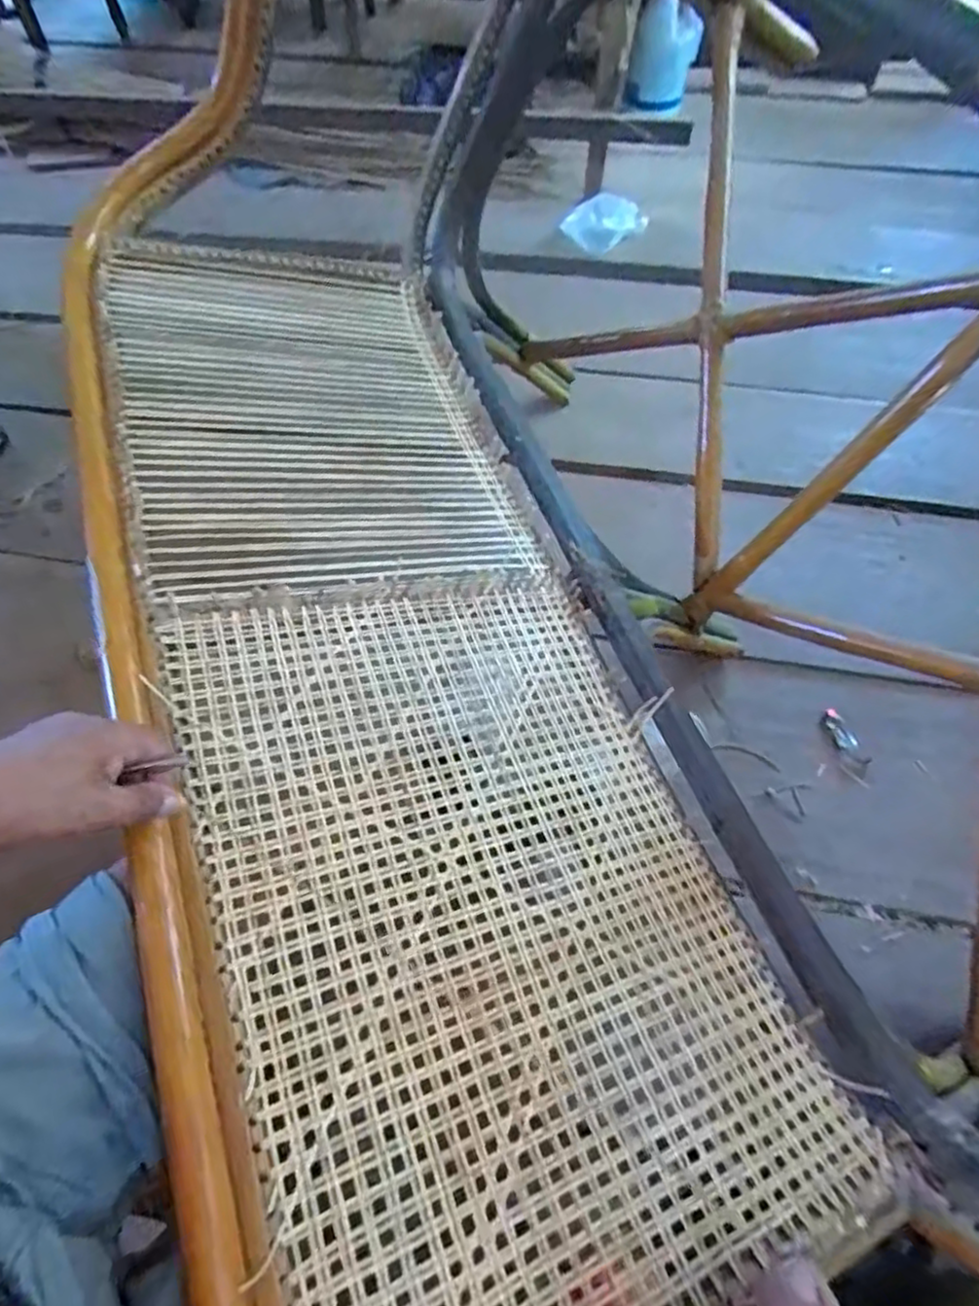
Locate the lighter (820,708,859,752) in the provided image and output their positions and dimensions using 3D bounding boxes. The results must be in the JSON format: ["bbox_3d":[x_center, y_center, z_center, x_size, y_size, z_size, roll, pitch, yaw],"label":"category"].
[{"bbox_3d":[0.457,0.102,0.880,0.025,0.019,0.063,-11,57,-6],"label":"lighter"}]

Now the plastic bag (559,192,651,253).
[{"bbox_3d":[0.248,-0.925,1.459,0.183,0.095,0.100,4,57,4],"label":"plastic bag"}]

